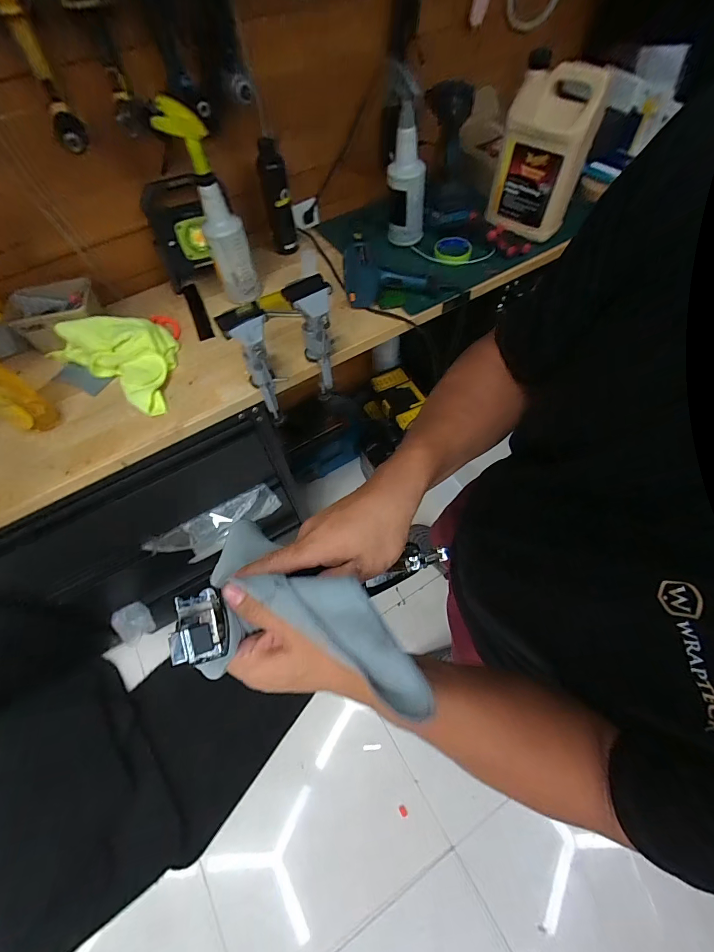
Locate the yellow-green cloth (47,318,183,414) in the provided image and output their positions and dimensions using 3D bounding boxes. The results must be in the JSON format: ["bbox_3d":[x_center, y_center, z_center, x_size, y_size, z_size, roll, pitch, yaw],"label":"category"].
[{"bbox_3d":[-0.466,-0.257,0.779,0.300,0.079,0.173,29,66,19],"label":"yellow-green cloth"}]

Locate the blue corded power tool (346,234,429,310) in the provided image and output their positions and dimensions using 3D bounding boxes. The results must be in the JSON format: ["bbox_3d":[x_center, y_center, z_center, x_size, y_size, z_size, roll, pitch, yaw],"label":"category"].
[{"bbox_3d":[0.064,-0.474,0.864,0.187,0.065,0.187,1,61,4],"label":"blue corded power tool"}]

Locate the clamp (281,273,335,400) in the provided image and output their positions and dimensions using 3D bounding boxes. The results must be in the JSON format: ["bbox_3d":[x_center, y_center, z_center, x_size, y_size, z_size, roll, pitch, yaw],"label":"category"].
[{"bbox_3d":[-0.079,-0.259,0.758,0.081,0.238,0.105,-12,60,-3],"label":"clamp"}]

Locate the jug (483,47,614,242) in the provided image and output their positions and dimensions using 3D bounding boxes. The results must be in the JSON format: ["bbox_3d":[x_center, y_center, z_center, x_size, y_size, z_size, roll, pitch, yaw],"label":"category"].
[{"bbox_3d":[0.405,-0.702,0.839,0.177,0.264,0.136,15,63,12],"label":"jug"}]

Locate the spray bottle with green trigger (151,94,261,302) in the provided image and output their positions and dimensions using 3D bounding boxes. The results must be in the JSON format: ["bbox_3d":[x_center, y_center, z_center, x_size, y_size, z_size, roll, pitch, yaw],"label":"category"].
[{"bbox_3d":[-0.277,-0.510,0.762,0.095,0.332,0.071,-17,61,-6],"label":"spray bottle with green trigger"}]

